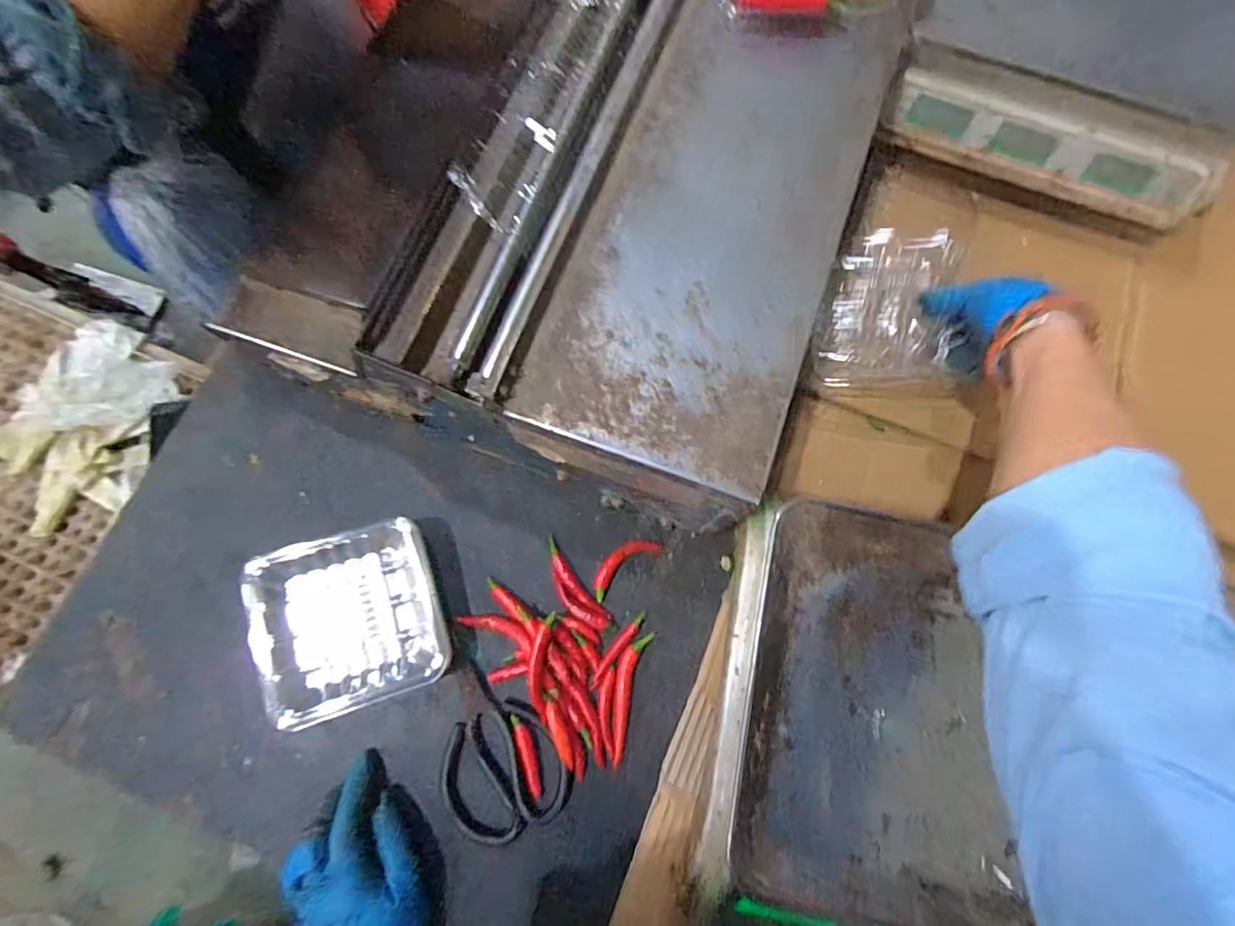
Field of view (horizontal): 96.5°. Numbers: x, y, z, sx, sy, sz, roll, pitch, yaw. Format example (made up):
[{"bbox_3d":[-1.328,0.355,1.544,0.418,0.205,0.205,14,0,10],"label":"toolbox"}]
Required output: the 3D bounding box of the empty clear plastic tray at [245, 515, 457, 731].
[{"bbox_3d":[-0.216,0.128,0.452,0.141,0.049,0.137,-18,77,-4],"label":"empty clear plastic tray"}]

